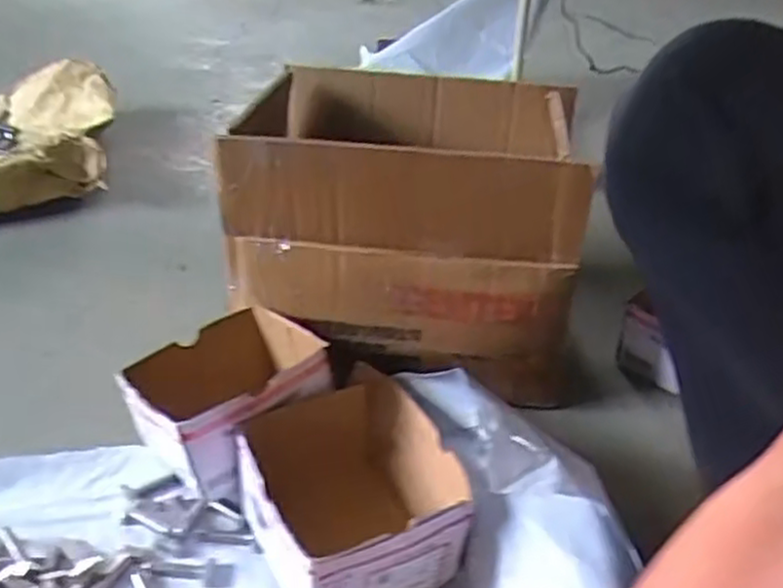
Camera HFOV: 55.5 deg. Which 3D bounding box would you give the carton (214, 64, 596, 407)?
[{"bbox_3d":[0.014,-0.073,0.784,0.336,0.261,0.277,1,33,-1],"label":"carton"}]

